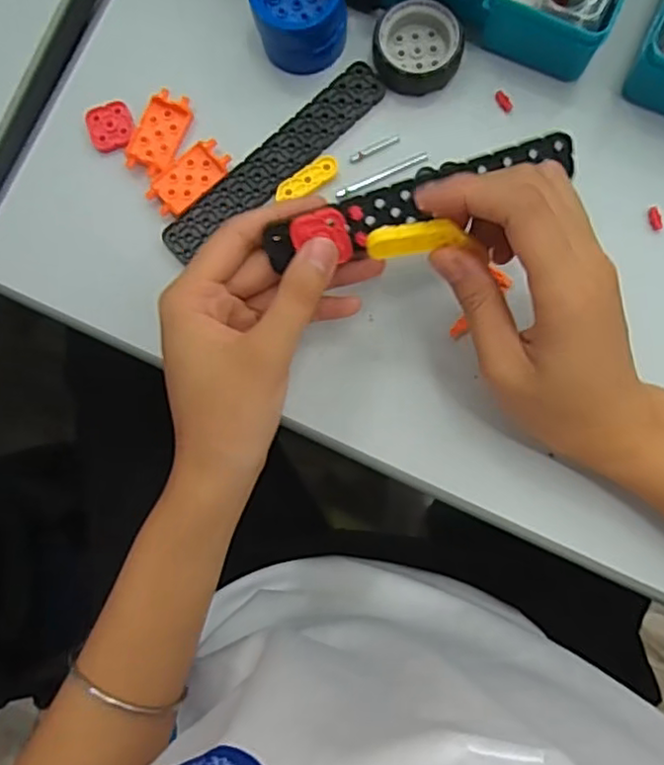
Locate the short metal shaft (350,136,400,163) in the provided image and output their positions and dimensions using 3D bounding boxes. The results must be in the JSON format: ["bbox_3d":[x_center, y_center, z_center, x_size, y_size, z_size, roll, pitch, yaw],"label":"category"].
[{"bbox_3d":[0.024,-0.131,0.357,0.030,0.004,0.004,-25,83,-1],"label":"short metal shaft"}]

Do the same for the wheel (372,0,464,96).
[{"bbox_3d":[0.047,-0.184,0.352,0.046,0.016,0.046,0,83,2],"label":"wheel"}]

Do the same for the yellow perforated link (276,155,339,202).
[{"bbox_3d":[-0.013,-0.112,0.355,0.038,0.004,0.013,-33,83,-2],"label":"yellow perforated link"}]

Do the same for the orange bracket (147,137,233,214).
[{"bbox_3d":[-0.080,-0.114,0.358,0.047,0.004,0.025,-42,83,-3],"label":"orange bracket"}]

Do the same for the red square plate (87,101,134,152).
[{"bbox_3d":[-0.127,-0.147,0.367,0.023,0.006,0.026,-14,83,1],"label":"red square plate"}]

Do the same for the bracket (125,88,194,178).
[{"bbox_3d":[-0.098,-0.141,0.365,0.027,0.007,0.048,18,84,4],"label":"bracket"}]

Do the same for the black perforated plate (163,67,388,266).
[{"bbox_3d":[-0.031,-0.123,0.358,0.147,0.004,0.027,-42,83,-3],"label":"black perforated plate"}]

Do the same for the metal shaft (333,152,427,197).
[{"bbox_3d":[0.028,-0.116,0.356,0.055,0.005,0.005,-26,83,-1],"label":"metal shaft"}]

